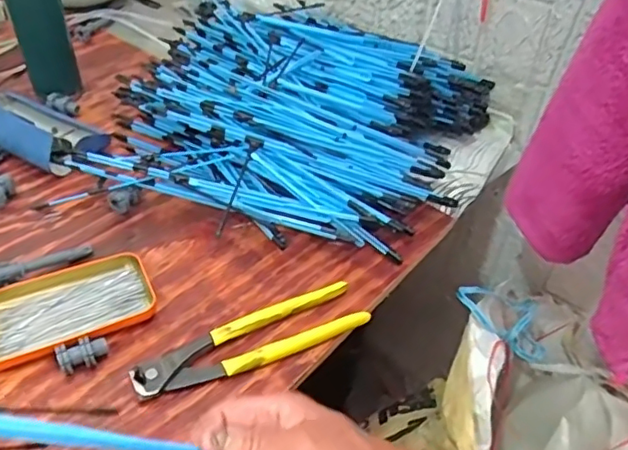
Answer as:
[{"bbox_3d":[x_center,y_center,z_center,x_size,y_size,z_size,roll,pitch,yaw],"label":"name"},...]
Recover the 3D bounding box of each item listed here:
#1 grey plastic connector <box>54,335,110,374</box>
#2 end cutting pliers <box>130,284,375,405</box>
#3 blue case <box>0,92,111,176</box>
[{"bbox_3d":[-0.185,0.105,0.474,0.038,0.024,0.020,-21,50,-24],"label":"grey plastic connector"},{"bbox_3d":[-0.050,0.099,0.496,0.200,0.018,0.045,-19,50,-22],"label":"end cutting pliers"},{"bbox_3d":[-0.320,-0.124,0.668,0.168,0.044,0.094,24,48,18],"label":"blue case"}]

